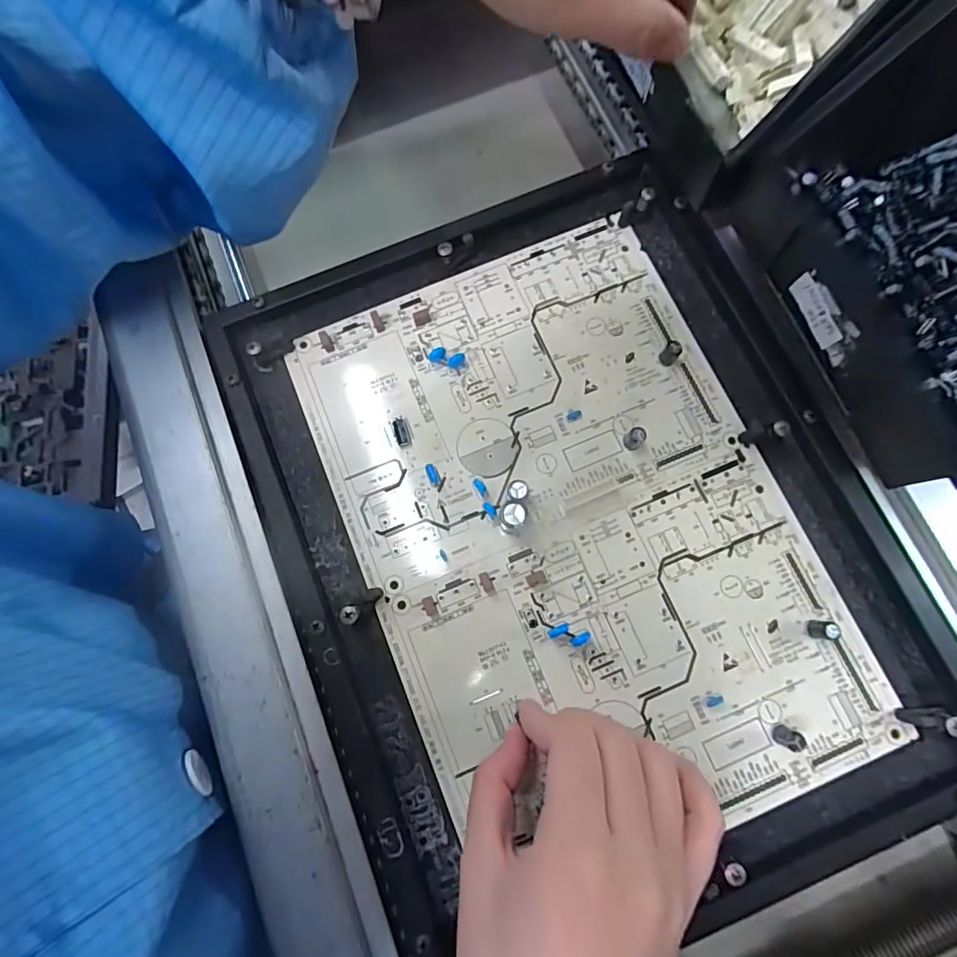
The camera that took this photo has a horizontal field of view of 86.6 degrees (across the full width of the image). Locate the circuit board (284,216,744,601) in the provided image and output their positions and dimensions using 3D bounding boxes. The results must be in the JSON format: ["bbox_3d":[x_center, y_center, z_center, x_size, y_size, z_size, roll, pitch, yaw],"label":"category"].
[{"bbox_3d":[0.015,-0.043,0.253,0.194,0.019,0.139,-24,79,-2],"label":"circuit board"}]

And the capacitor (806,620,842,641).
[{"bbox_3d":[0.151,0.067,0.223,0.007,0.014,0.008,5,79,4],"label":"capacitor"}]

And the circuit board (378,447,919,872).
[{"bbox_3d":[0.069,0.086,0.228,0.194,0.008,0.139,-22,78,-5],"label":"circuit board"}]

